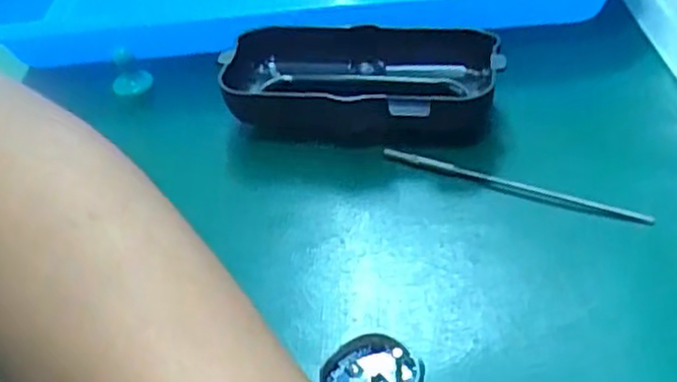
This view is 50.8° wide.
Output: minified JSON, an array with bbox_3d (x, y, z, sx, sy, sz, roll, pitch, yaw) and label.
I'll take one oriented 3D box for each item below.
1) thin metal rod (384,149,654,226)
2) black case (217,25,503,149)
[{"bbox_3d":[0.062,-0.003,0.258,0.097,0.004,0.007,16,42,27],"label":"thin metal rod"},{"bbox_3d":[0.008,-0.045,0.296,0.110,0.026,0.058,6,38,15],"label":"black case"}]

